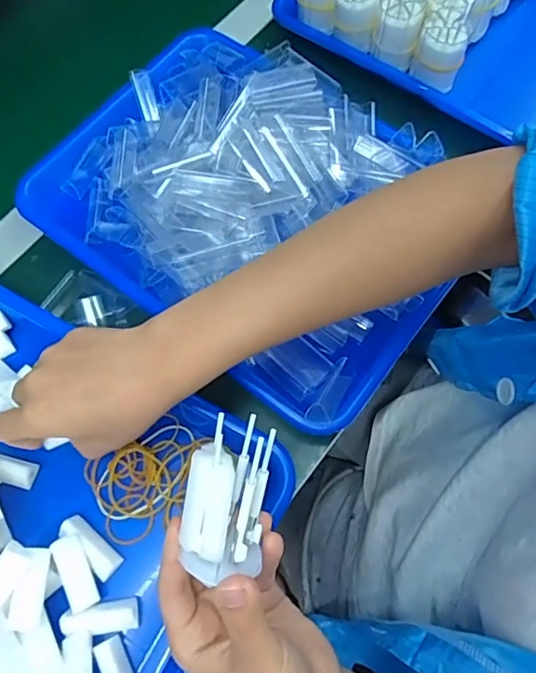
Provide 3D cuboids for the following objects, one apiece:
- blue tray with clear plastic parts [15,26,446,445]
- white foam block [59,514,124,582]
[{"bbox_3d":[-0.017,-0.114,0.412,0.330,0.066,0.237,36,75,14],"label":"blue tray with clear plastic parts"},{"bbox_3d":[-0.119,0.139,0.353,0.048,0.016,0.015,38,75,14],"label":"white foam block"}]

